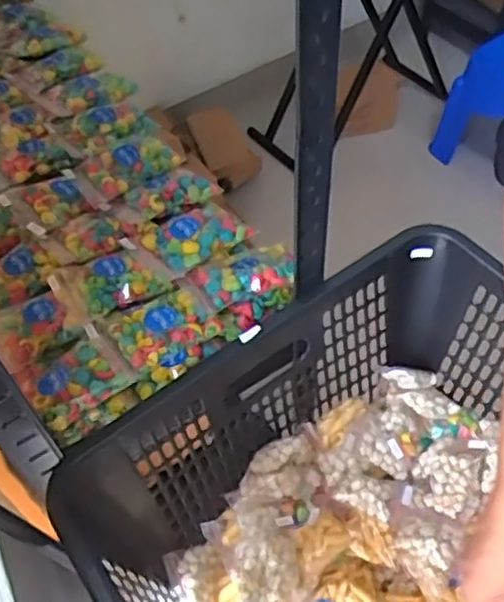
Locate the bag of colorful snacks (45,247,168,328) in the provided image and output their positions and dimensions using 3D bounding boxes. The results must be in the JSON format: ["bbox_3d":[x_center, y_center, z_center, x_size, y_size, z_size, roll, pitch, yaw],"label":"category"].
[{"bbox_3d":[-0.135,-0.019,0.630,0.094,0.030,0.065,-26,57,-16],"label":"bag of colorful snacks"}]

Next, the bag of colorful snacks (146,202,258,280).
[{"bbox_3d":[-0.056,-0.063,0.650,0.060,0.027,0.094,37,63,25],"label":"bag of colorful snacks"}]

